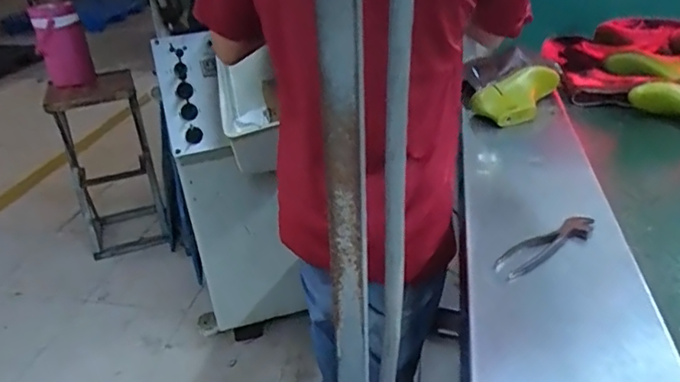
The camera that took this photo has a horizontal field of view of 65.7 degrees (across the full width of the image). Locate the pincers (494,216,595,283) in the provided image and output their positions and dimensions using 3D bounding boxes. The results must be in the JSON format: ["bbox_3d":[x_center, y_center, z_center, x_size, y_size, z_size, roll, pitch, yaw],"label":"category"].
[{"bbox_3d":[0.307,0.080,0.779,0.199,0.014,0.049,-19,35,-24],"label":"pincers"}]

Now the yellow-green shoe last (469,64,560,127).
[{"bbox_3d":[0.404,-0.211,1.210,0.104,0.083,0.257,24,42,38],"label":"yellow-green shoe last"}]

